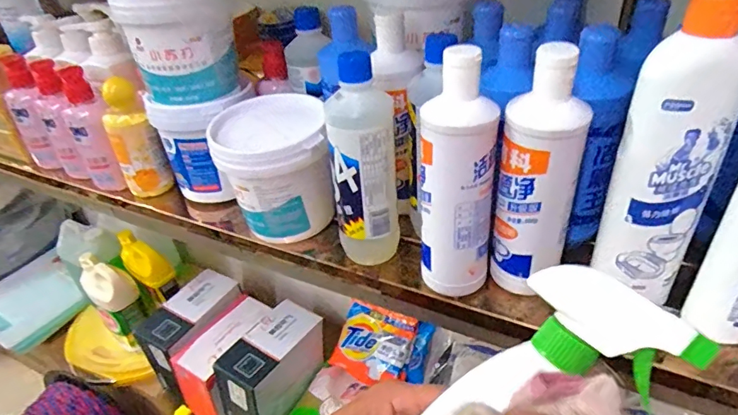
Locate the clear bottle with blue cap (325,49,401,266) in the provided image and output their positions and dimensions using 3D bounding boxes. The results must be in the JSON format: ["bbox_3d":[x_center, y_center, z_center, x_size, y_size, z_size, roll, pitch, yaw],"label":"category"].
[{"bbox_3d":[-0.005,-0.035,0.454,0.063,0.194,0.049,-5,36,2],"label":"clear bottle with blue cap"}]

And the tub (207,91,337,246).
[{"bbox_3d":[-0.105,-0.038,0.537,0.111,0.124,0.133,-11,37,-7],"label":"tub"}]

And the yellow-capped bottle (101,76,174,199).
[{"bbox_3d":[-0.298,-0.082,0.611,0.053,0.144,0.054,-25,40,-24],"label":"yellow-capped bottle"}]

